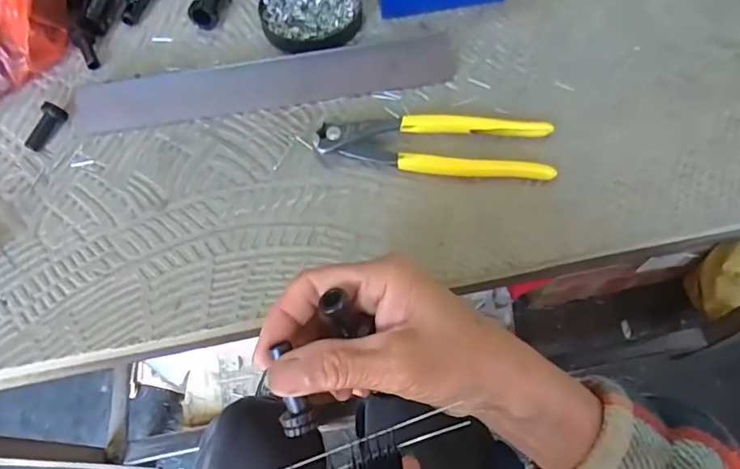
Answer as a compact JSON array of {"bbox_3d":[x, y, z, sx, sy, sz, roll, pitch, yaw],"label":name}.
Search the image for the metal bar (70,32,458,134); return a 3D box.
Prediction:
[{"bbox_3d":[-0.077,-0.116,0.383,0.283,0.024,0.033,-10,63,-2],"label":"metal bar"}]

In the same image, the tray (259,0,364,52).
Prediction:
[{"bbox_3d":[-0.049,-0.190,0.429,0.083,0.010,0.083,-10,63,-2],"label":"tray"}]

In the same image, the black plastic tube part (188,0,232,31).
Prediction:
[{"bbox_3d":[-0.134,-0.207,0.439,0.021,0.022,0.067,8,64,7],"label":"black plastic tube part"}]

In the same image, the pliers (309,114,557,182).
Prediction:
[{"bbox_3d":[0.045,-0.063,0.359,0.161,0.013,0.045,3,63,5],"label":"pliers"}]

